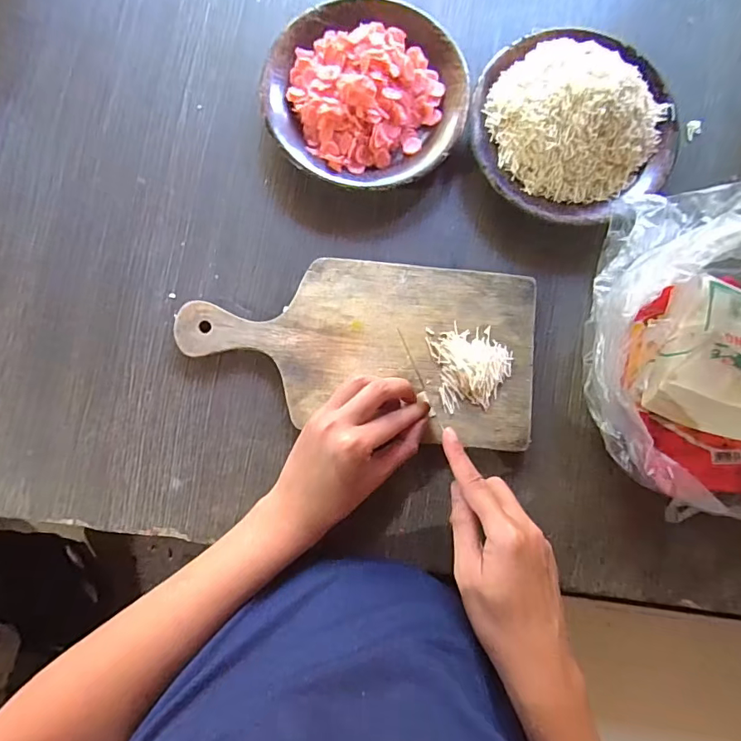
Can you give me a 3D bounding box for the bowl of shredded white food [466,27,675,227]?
[{"bbox_3d":[0.186,-0.228,0.430,0.182,0.068,0.174,0,83,-1],"label":"bowl of shredded white food"}]

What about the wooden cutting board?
[{"bbox_3d":[-0.009,-0.025,0.423,0.309,0.013,0.151,7,83,0],"label":"wooden cutting board"}]

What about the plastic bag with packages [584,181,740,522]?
[{"bbox_3d":[0.288,-0.018,0.389,0.207,0.109,0.262,6,83,-1],"label":"plastic bag with packages"}]

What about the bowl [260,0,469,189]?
[{"bbox_3d":[-0.005,-0.257,0.438,0.180,0.051,0.176,0,83,-1],"label":"bowl"}]

